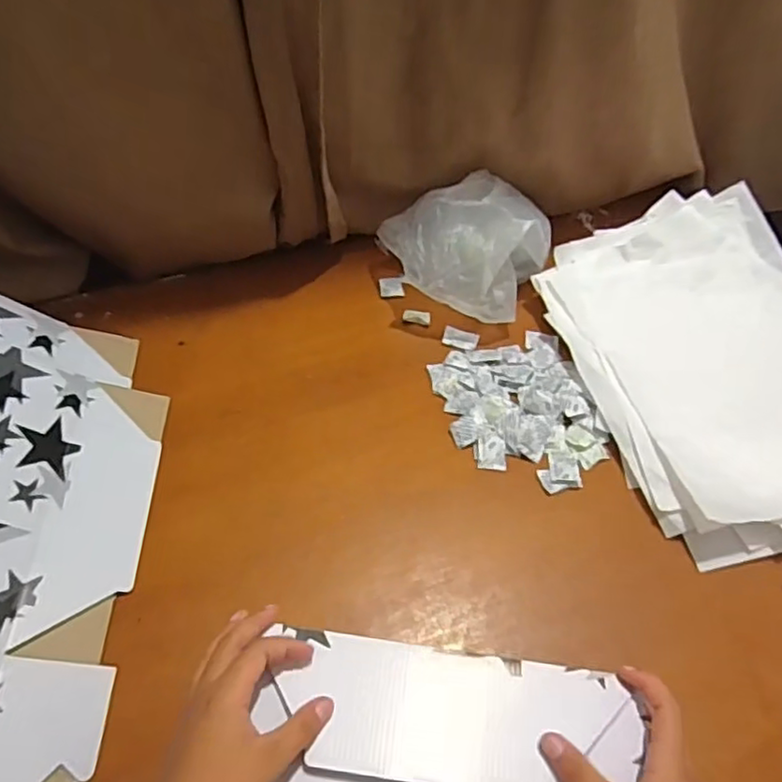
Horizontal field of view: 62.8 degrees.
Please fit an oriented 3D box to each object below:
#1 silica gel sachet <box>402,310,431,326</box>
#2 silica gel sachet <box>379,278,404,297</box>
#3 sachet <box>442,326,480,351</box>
[{"bbox_3d":[0.032,-0.092,0.797,0.035,0.006,0.019,14,51,8],"label":"silica gel sachet"},{"bbox_3d":[0.000,-0.134,0.825,0.033,0.004,0.029,-3,68,9],"label":"silica gel sachet"},{"bbox_3d":[0.085,-0.064,0.777,0.043,0.004,0.030,17,52,11],"label":"sachet"}]

